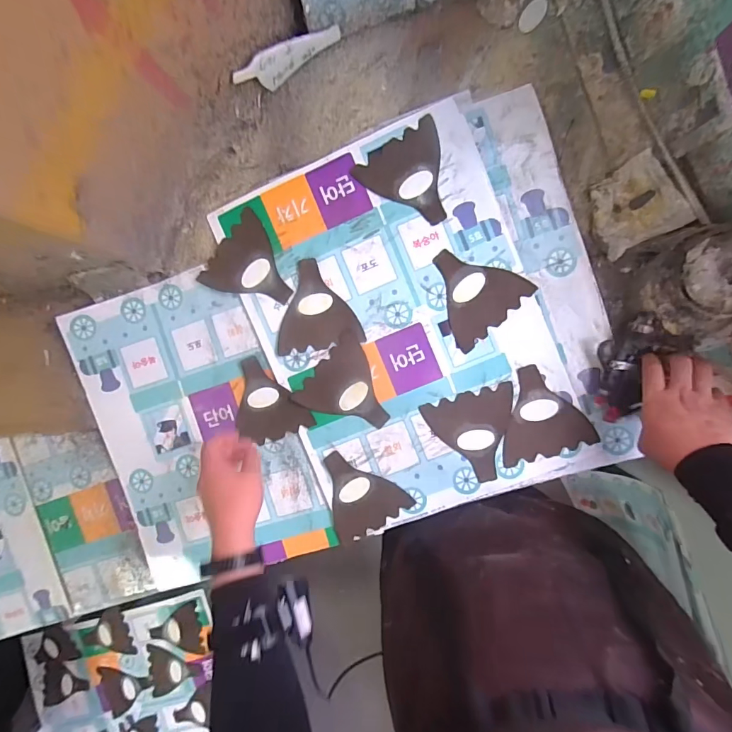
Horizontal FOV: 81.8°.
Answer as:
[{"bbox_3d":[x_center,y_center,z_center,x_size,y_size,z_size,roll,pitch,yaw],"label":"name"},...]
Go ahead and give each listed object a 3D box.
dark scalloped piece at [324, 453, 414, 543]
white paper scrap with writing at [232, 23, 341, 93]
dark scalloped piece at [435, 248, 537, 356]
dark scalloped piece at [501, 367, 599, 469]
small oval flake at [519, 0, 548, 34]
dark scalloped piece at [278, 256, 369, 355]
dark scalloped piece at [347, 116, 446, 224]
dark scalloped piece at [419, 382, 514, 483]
[{"bbox_3d":[0.006,0.189,0.608,0.115,0.006,0.128,-6,93,7],"label":"dark scalloped piece"},{"bbox_3d":[-0.105,-0.408,0.566,0.157,0.052,0.016,-35,89,-12],"label":"white paper scrap with writing"},{"bbox_3d":[0.139,-0.101,0.573,0.123,0.004,0.121,45,97,2],"label":"dark scalloped piece"},{"bbox_3d":[0.234,0.063,0.570,0.118,0.008,0.123,-16,91,7],"label":"dark scalloped piece"},{"bbox_3d":[0.220,-0.462,0.553,0.026,0.004,0.049,35,97,4],"label":"small oval flake"},{"bbox_3d":[-0.071,-0.086,0.596,0.120,0.008,0.124,-7,92,7],"label":"dark scalloped piece"},{"bbox_3d":[0.065,-0.250,0.571,0.119,0.004,0.124,-32,89,8],"label":"dark scalloped piece"},{"bbox_3d":[0.153,0.097,0.583,0.118,0.006,0.121,-15,92,7],"label":"dark scalloped piece"}]

